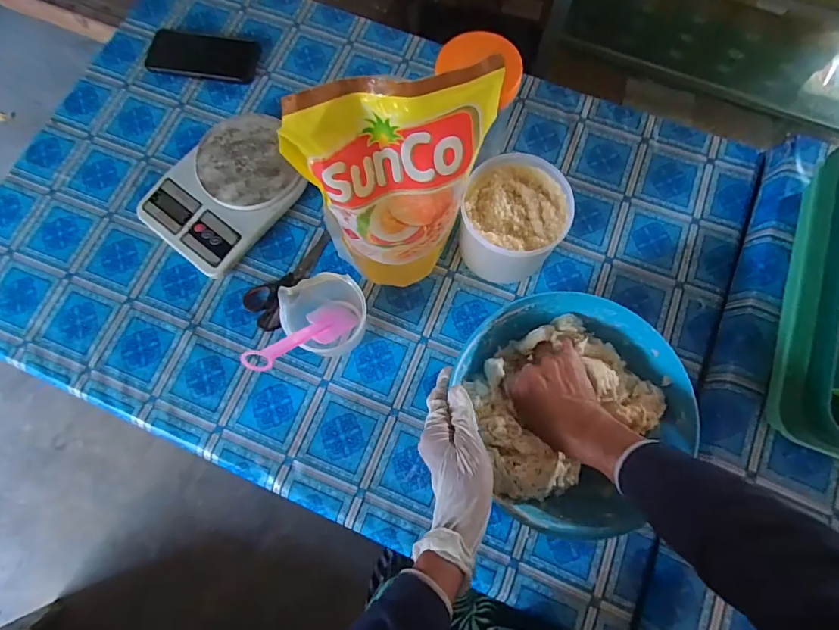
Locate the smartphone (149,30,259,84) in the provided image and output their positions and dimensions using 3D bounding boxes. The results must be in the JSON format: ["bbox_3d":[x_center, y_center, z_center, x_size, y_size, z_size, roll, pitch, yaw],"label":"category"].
[{"bbox_3d":[-0.336,-0.403,0.701,0.172,0.009,0.083,9,77,2],"label":"smartphone"}]

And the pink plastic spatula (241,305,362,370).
[{"bbox_3d":[-0.128,0.022,0.510,0.052,0.190,0.020,34,113,8],"label":"pink plastic spatula"}]

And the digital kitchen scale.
[{"bbox_3d":[-0.260,-0.176,0.621,0.158,0.037,0.223,38,79,9],"label":"digital kitchen scale"}]

